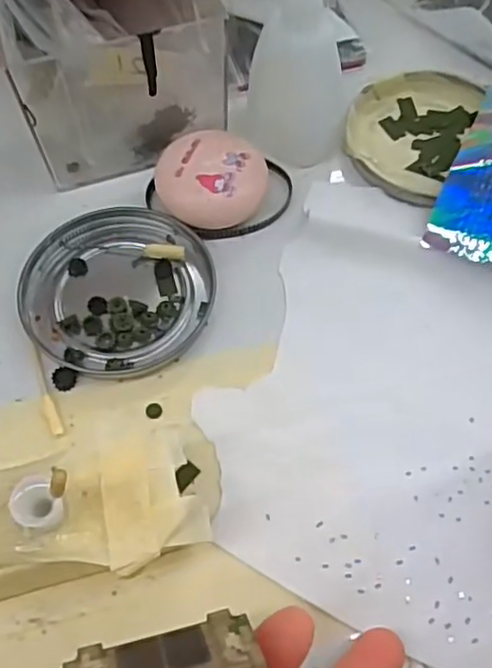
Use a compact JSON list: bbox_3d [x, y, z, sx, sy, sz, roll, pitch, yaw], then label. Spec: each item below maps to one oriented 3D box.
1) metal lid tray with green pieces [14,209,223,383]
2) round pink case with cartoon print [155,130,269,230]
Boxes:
[{"bbox_3d":[-0.054,-0.020,0.275,0.077,0.009,0.077,38,68,19],"label":"metal lid tray with green pieces"},{"bbox_3d":[-0.015,-0.066,0.291,0.047,0.023,0.043,0,62,1],"label":"round pink case with cartoon print"}]

